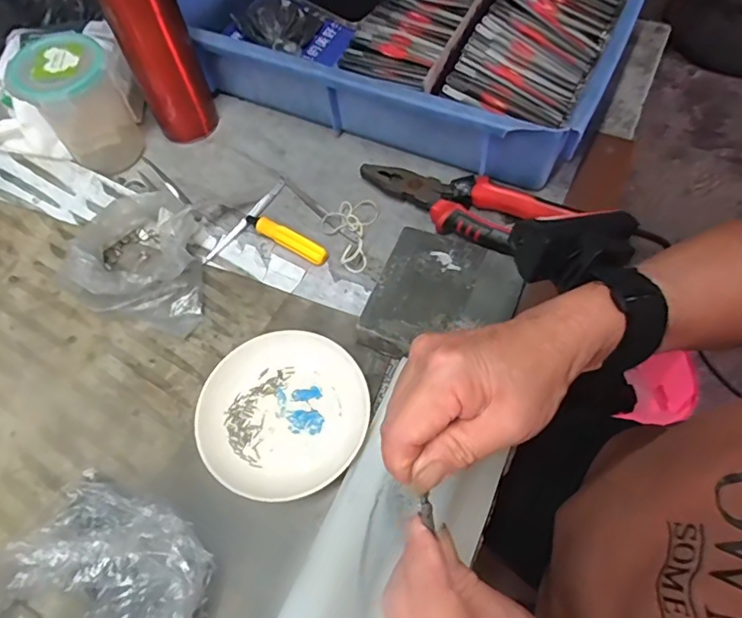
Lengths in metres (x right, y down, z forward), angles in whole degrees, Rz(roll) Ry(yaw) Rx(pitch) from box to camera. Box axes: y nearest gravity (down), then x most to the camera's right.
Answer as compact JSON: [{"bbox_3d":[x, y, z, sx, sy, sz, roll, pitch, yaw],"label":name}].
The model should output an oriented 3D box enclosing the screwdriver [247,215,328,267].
[{"bbox_3d":[-0.074,-0.063,0.468,0.086,0.011,0.016,31,64,19],"label":"screwdriver"}]

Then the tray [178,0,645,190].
[{"bbox_3d":[0.026,-0.293,0.557,0.439,0.092,0.296,22,64,15],"label":"tray"}]

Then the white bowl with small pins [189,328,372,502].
[{"bbox_3d":[-0.063,0.074,0.384,0.113,0.025,0.116,-1,59,1],"label":"white bowl with small pins"}]

